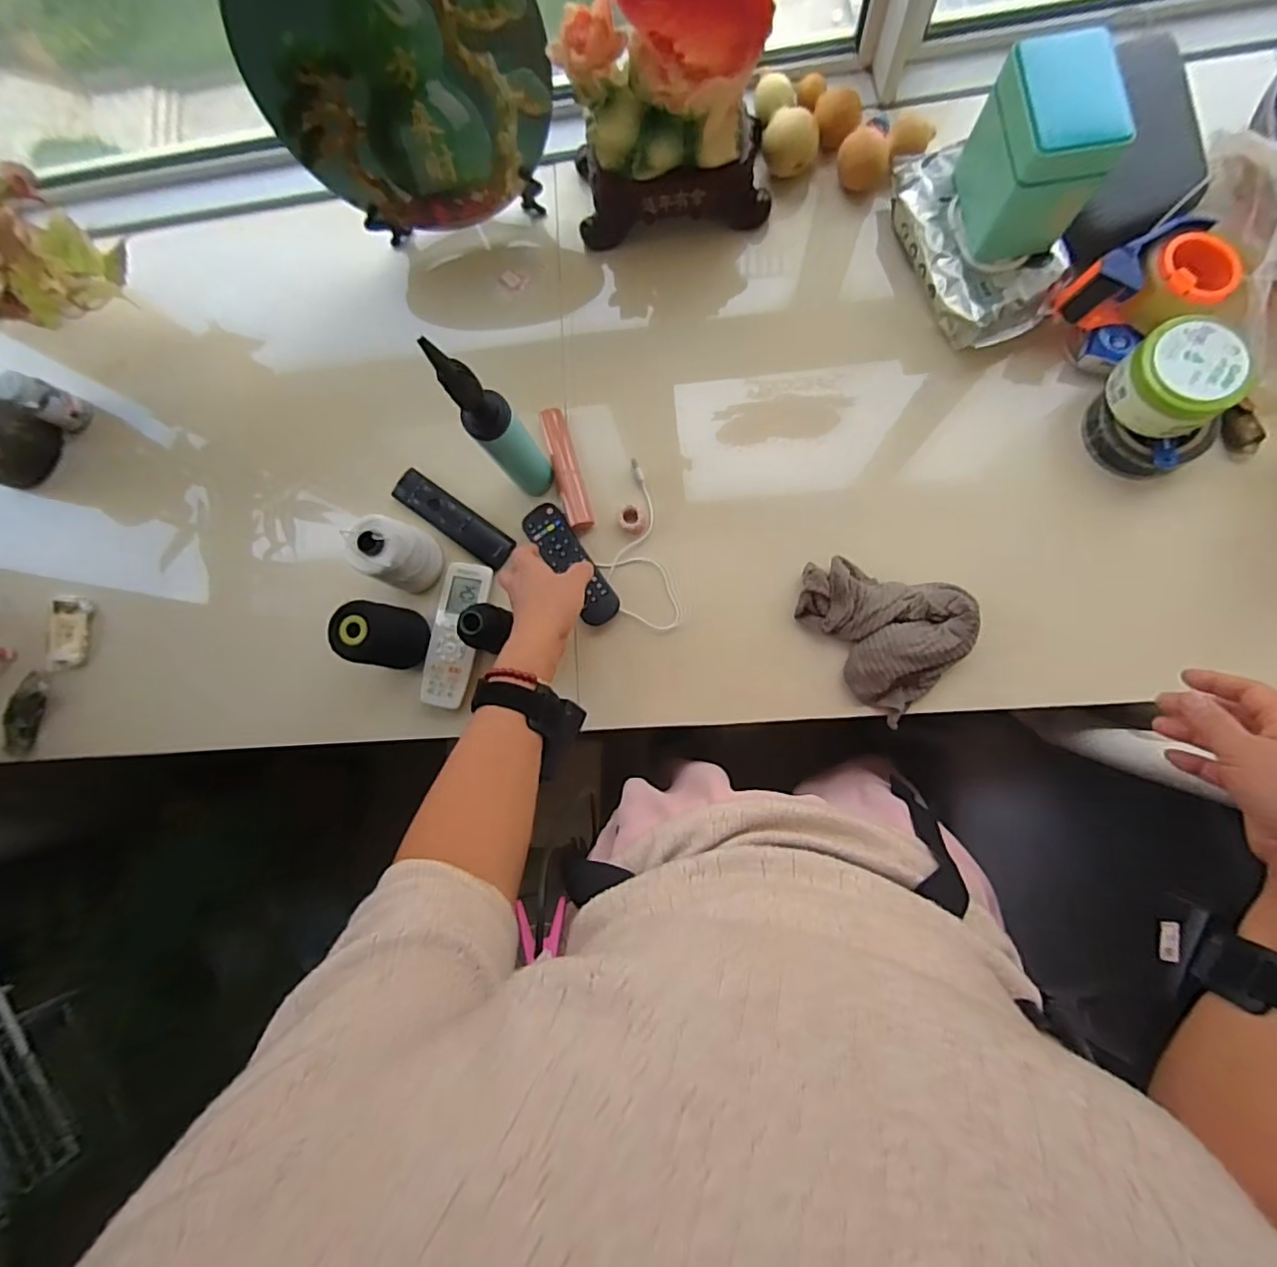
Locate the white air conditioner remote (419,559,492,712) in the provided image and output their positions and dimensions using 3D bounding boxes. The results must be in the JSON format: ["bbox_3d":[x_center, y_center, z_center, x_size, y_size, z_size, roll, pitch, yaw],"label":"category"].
[{"bbox_3d":[-0.202,0.001,0.669,0.054,0.019,0.160,8,85,7],"label":"white air conditioner remote"}]

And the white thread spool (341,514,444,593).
[{"bbox_3d":[-0.257,-0.086,0.644,0.062,0.097,0.069,13,86,7],"label":"white thread spool"}]

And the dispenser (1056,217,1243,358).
[{"bbox_3d":[0.496,-0.337,0.581,0.142,0.073,0.096,-28,82,3],"label":"dispenser"}]

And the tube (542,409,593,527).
[{"bbox_3d":[-0.082,-0.185,0.684,0.028,0.020,0.139,-17,83,4],"label":"tube"}]

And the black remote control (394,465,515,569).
[{"bbox_3d":[-0.214,-0.134,0.693,0.157,0.018,0.041,36,89,8],"label":"black remote control"}]

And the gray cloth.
[{"bbox_3d":[0.242,-0.013,0.608,0.168,0.044,0.140,38,89,8],"label":"gray cloth"}]

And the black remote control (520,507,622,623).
[{"bbox_3d":[-0.075,-0.079,0.663,0.043,0.017,0.153,-36,77,2],"label":"black remote control"}]

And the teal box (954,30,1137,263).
[{"bbox_3d":[0.364,-0.438,0.553,0.087,0.116,0.113,-7,84,6],"label":"teal box"}]

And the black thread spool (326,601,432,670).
[{"bbox_3d":[-0.262,0.001,0.623,0.064,0.093,0.065,3,85,7],"label":"black thread spool"}]

